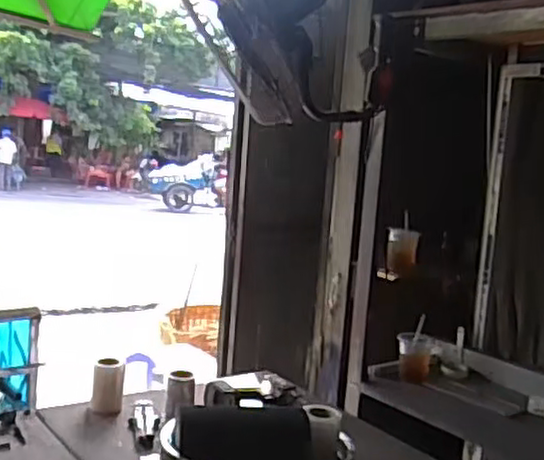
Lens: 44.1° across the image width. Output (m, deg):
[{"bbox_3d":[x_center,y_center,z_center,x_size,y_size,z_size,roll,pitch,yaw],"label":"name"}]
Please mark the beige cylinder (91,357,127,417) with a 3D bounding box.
[{"bbox_3d":[-0.354,0.335,1.447,0.070,0.106,0.057,3,7,-14],"label":"beige cylinder"}]

